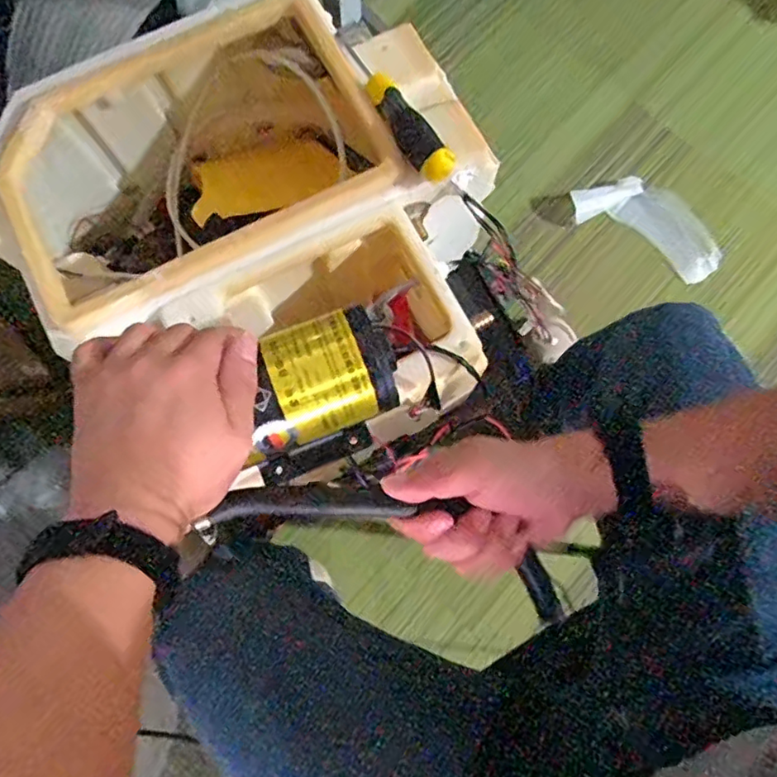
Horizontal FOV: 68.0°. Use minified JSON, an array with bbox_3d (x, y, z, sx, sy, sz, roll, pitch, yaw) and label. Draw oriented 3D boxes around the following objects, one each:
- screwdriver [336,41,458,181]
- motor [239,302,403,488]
[{"bbox_3d":[0.003,-0.226,0.460,0.025,0.029,0.157,-31,78,-8],"label":"screwdriver"},{"bbox_3d":[-0.049,0.007,0.380,0.105,0.083,0.079,-24,77,-6],"label":"motor"}]

